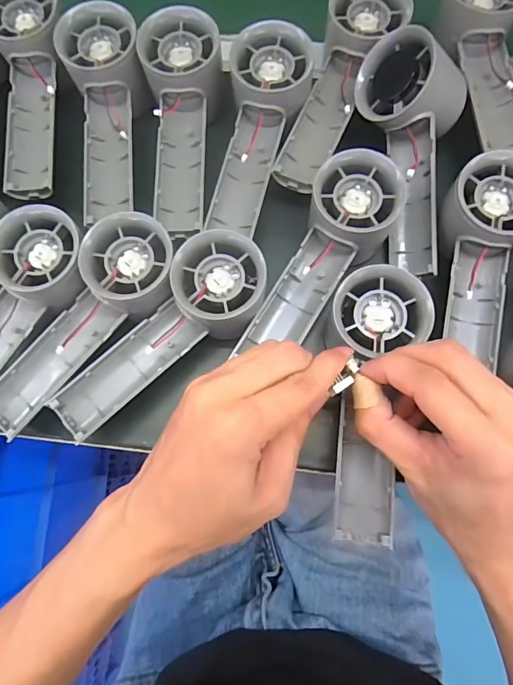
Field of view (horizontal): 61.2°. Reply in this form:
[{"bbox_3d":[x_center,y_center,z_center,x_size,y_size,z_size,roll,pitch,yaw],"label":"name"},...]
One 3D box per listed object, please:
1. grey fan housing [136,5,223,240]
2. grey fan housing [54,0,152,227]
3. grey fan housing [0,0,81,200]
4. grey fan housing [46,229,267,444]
[{"bbox_3d":[-0.053,-0.152,0.310,0.054,0.030,0.151,0,89,2],"label":"grey fan housing"},{"bbox_3d":[-0.107,-0.160,0.311,0.055,0.032,0.147,-2,89,1],"label":"grey fan housing"},{"bbox_3d":[-0.160,-0.184,0.308,0.055,0.037,0.151,-9,77,0],"label":"grey fan housing"},{"bbox_3d":[-0.060,-0.003,0.276,0.157,0.032,0.057,-41,79,5],"label":"grey fan housing"}]

